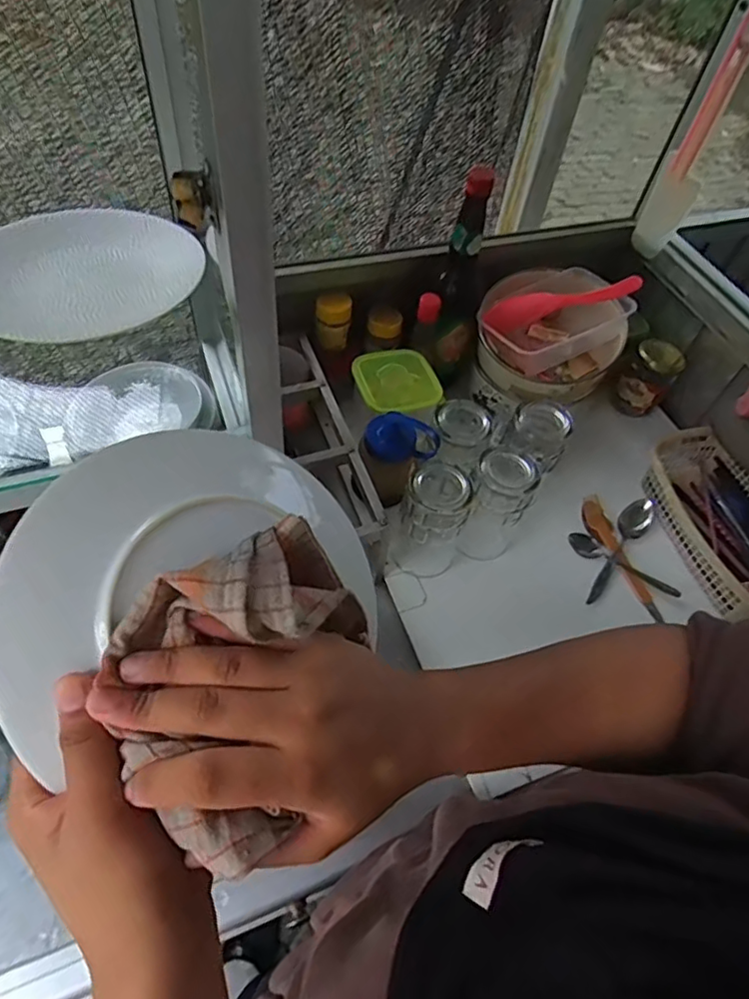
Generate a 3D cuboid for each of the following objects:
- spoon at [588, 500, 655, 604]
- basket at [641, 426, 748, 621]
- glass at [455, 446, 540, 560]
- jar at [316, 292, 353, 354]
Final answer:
[{"bbox_3d":[0.292,0.053,0.688,0.035,0.032,0.163,38,59,21],"label":"spoon"},{"bbox_3d":[0.431,0.028,0.697,0.147,0.072,0.254,-15,56,-16],"label":"basket"},{"bbox_3d":[0.138,0.005,0.654,0.062,0.135,0.074,21,54,10],"label":"glass"},{"bbox_3d":[-0.052,-0.227,0.728,0.042,0.056,0.050,1,53,-5],"label":"jar"}]

